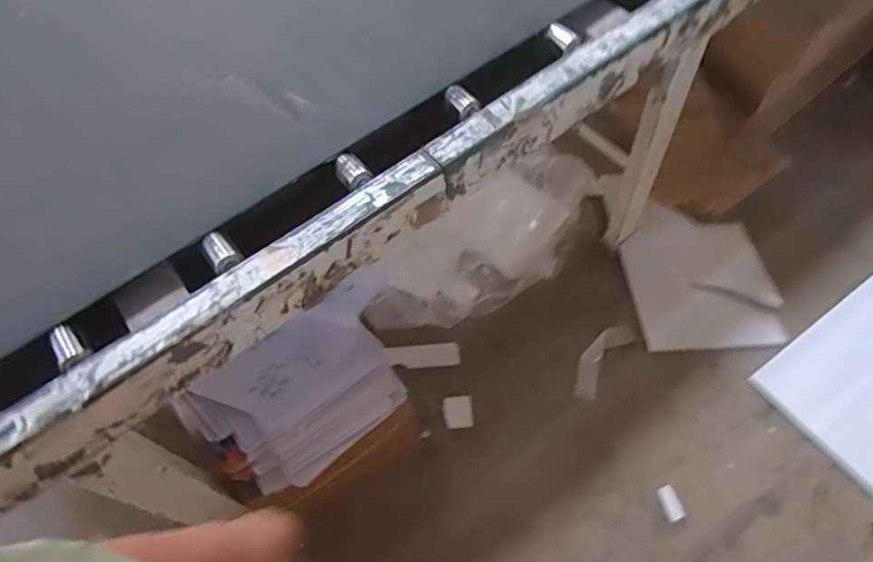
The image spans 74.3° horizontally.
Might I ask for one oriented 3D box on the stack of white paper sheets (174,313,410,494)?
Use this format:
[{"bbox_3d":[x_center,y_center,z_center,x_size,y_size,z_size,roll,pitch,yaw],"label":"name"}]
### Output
[{"bbox_3d":[-0.246,0.210,1.042,0.324,0.068,0.253,-38,89,-15],"label":"stack of white paper sheets"}]

